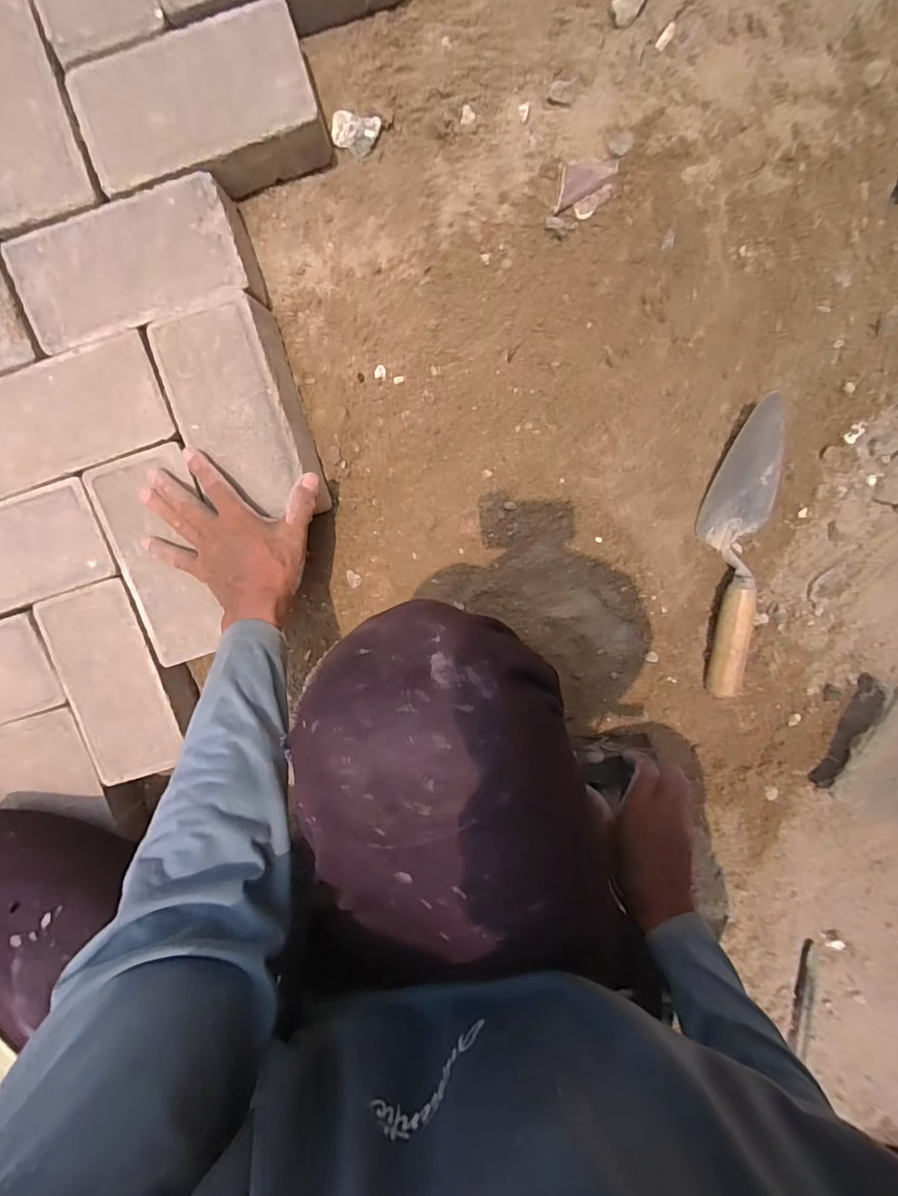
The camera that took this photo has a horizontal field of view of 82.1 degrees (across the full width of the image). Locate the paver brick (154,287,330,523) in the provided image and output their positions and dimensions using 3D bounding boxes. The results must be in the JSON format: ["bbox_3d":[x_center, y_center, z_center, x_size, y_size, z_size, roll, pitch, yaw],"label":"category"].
[{"bbox_3d":[-0.208,-0.184,0.519,0.112,0.065,0.188,-14,99,2],"label":"paver brick"}]

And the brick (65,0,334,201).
[{"bbox_3d":[-0.226,-0.442,0.484,0.208,0.070,0.115,-17,99,3],"label":"brick"}]

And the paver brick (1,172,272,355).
[{"bbox_3d":[-0.300,-0.312,0.506,0.208,0.064,0.109,-15,99,3],"label":"paver brick"}]

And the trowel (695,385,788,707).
[{"bbox_3d":[0.297,-0.046,0.541,0.077,0.042,0.308,9,99,-1],"label":"trowel"}]

